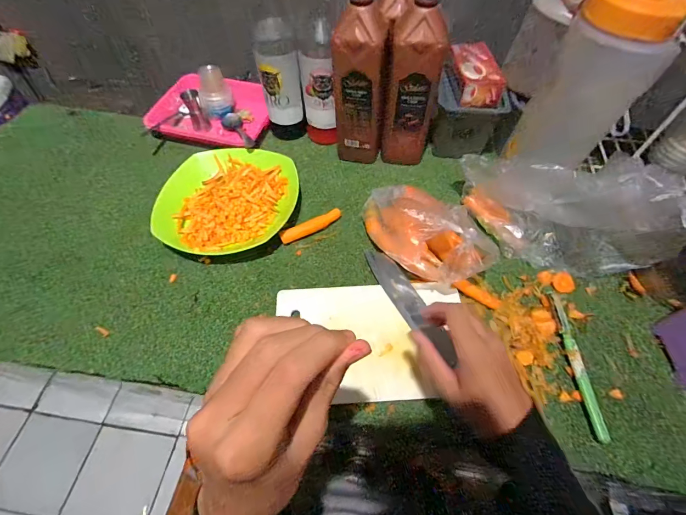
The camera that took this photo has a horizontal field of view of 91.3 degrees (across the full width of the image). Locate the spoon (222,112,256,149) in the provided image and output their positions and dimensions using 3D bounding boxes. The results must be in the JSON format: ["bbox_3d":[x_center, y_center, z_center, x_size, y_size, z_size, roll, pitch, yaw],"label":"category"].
[{"bbox_3d":[-0.197,-0.237,0.631,0.038,0.024,0.152,-22,43,-14],"label":"spoon"}]

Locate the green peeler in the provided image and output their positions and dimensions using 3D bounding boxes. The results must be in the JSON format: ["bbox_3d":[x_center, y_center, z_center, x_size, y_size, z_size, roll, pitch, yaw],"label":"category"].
[{"bbox_3d":[0.281,0.123,0.404,0.018,0.009,0.172,-1,58,-1],"label":"green peeler"}]

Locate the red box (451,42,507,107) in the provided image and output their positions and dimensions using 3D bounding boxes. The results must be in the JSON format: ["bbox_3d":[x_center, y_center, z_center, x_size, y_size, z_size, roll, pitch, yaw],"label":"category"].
[{"bbox_3d":[0.210,-0.298,0.536,0.062,0.039,0.127,-2,58,-2],"label":"red box"}]

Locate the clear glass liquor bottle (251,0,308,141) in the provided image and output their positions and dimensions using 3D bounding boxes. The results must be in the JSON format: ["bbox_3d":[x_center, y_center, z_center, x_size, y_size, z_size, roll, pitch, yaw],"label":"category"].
[{"bbox_3d":[-0.107,-0.323,0.543,0.067,0.274,0.061,-10,59,-7],"label":"clear glass liquor bottle"}]

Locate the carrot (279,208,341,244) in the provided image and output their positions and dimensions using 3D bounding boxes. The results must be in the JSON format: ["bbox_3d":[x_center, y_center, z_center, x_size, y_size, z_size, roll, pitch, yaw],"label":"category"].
[{"bbox_3d":[-0.049,-0.049,0.519,0.101,0.017,0.016,-28,63,-17],"label":"carrot"}]

